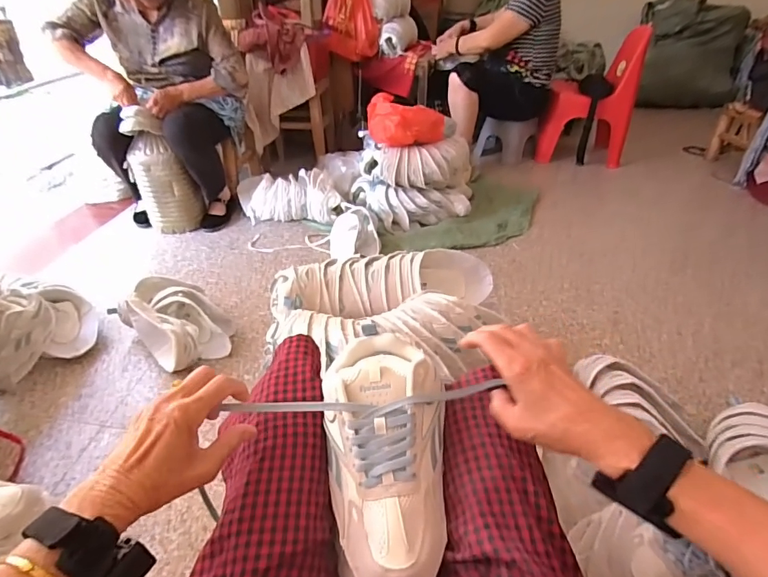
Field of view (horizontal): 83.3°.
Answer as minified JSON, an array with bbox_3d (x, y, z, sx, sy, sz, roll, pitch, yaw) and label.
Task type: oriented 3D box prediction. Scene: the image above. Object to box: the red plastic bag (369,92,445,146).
[{"bbox_3d":[0.074,-0.574,1.480,0.242,0.141,0.136,-9,38,-11],"label":"red plastic bag"}]

